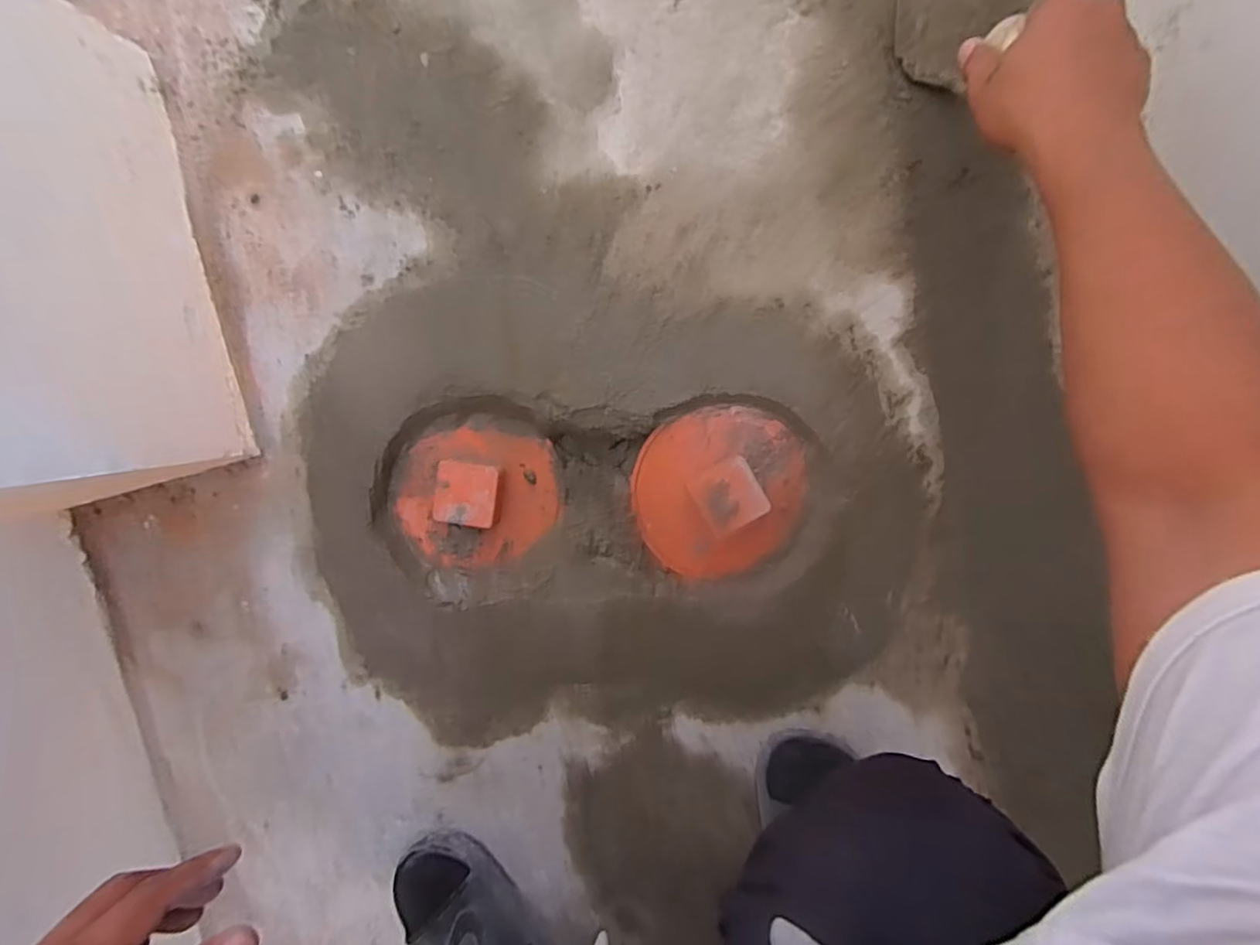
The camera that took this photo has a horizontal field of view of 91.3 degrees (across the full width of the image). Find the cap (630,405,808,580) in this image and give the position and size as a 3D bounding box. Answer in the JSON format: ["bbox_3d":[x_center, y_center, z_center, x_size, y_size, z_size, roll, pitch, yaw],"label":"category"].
[{"bbox_3d":[0.083,0.021,0.567,0.155,0.036,0.153,-5,96,3],"label":"cap"}]

